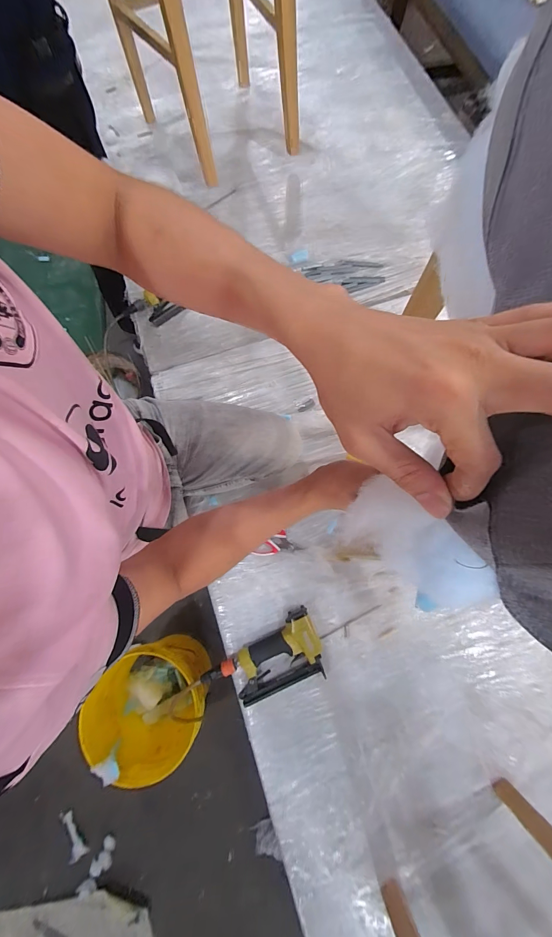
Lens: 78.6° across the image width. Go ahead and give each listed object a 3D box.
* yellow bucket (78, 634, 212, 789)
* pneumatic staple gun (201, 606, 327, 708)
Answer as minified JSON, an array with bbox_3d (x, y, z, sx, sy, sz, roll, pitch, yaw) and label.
[{"bbox_3d":[-0.365,0.715,1.046,0.340,0.307,0.307,-36,78,-7],"label":"yellow bucket"},{"bbox_3d":[-0.024,0.408,0.704,0.251,0.039,0.133,-25,77,-5],"label":"pneumatic staple gun"}]

